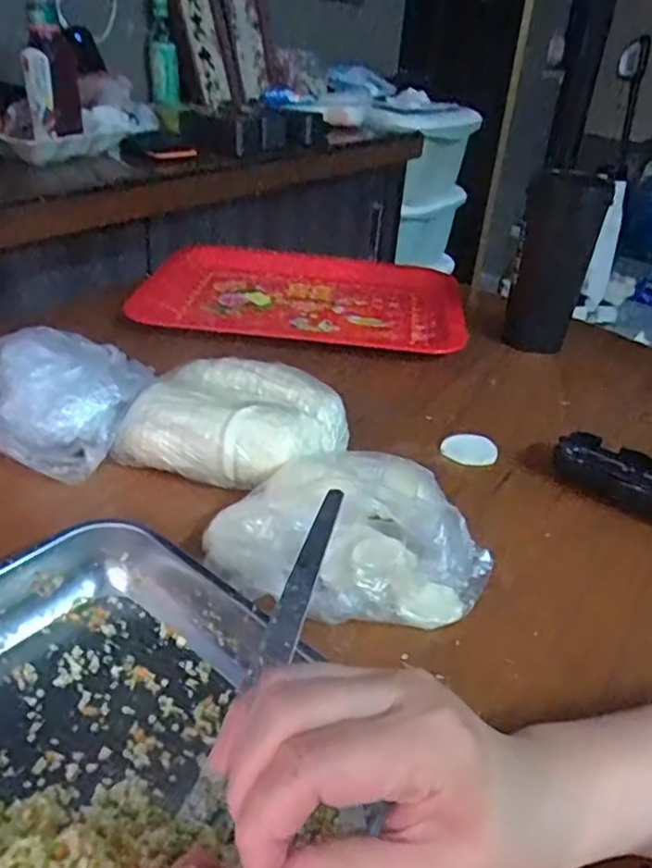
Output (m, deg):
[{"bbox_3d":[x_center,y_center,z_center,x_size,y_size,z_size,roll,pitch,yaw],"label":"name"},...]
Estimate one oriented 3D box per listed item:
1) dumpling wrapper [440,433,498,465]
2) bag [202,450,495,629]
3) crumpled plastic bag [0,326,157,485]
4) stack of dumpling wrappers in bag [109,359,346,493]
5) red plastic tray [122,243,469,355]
[{"bbox_3d":[0.122,0.013,0.579,0.047,0.005,0.037,8,45,3],"label":"dumpling wrapper"},{"bbox_3d":[0.019,0.057,0.442,0.185,0.064,0.129,6,32,-1],"label":"bag"},{"bbox_3d":[-0.203,-0.034,0.532,0.115,0.073,0.124,14,33,12],"label":"crumpled plastic bag"},{"bbox_3d":[-0.068,-0.005,0.530,0.156,0.065,0.112,17,34,16],"label":"stack of dumpling wrappers in bag"},{"bbox_3d":[-0.021,-0.172,0.836,0.368,0.029,0.260,9,33,7],"label":"red plastic tray"}]

